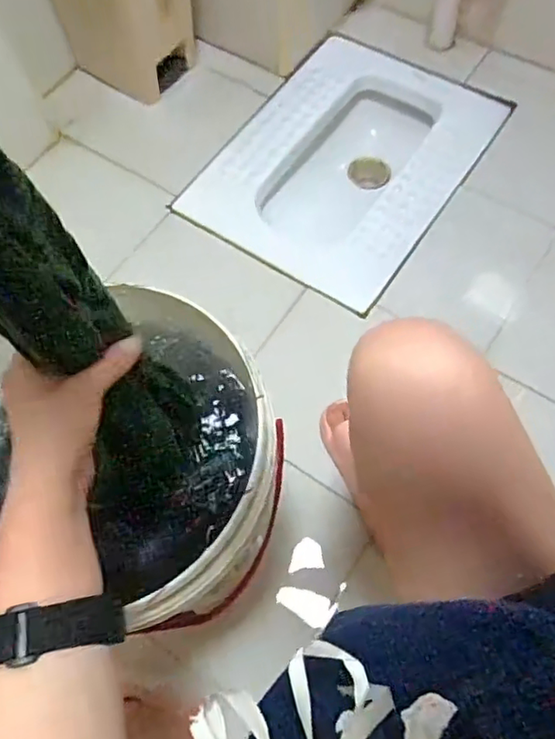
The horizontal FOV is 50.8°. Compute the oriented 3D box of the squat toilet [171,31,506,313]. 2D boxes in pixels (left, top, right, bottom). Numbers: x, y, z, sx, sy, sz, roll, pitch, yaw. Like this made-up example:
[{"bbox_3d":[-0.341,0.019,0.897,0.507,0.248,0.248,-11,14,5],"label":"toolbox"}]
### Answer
[{"bbox_3d":[0.135,-0.379,1.160,0.411,0.167,0.548,32,73,13],"label":"squat toilet"}]

